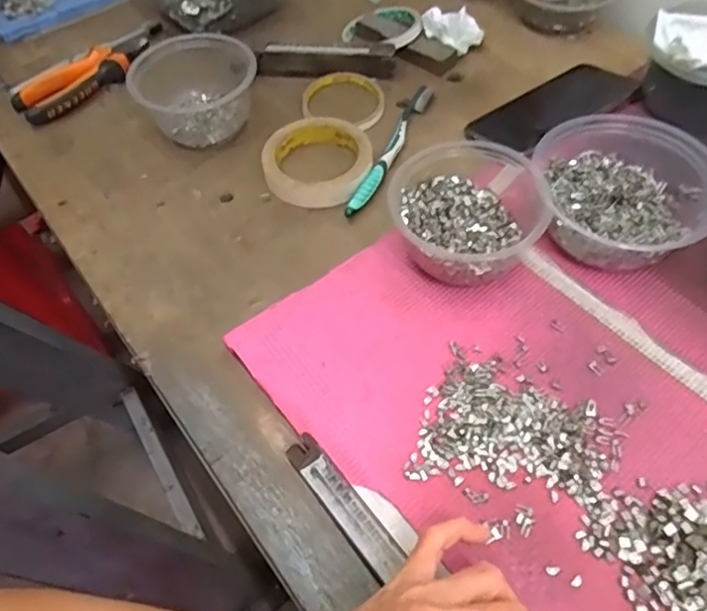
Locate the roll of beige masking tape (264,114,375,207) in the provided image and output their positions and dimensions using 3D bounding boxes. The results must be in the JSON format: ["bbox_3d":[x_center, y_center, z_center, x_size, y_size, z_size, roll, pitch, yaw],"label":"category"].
[{"bbox_3d":[-0.031,-0.138,0.549,0.093,0.020,0.102,-1,56,2],"label":"roll of beige masking tape"}]

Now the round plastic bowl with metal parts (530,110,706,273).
[{"bbox_3d":[0.205,-0.086,0.464,0.129,0.068,0.124,-1,56,2],"label":"round plastic bowl with metal parts"}]

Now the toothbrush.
[{"bbox_3d":[0.037,-0.150,0.561,0.017,0.014,0.186,19,58,15],"label":"toothbrush"}]

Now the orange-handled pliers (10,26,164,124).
[{"bbox_3d":[-0.268,-0.248,0.632,0.178,0.027,0.062,-40,63,-22],"label":"orange-handled pliers"}]

